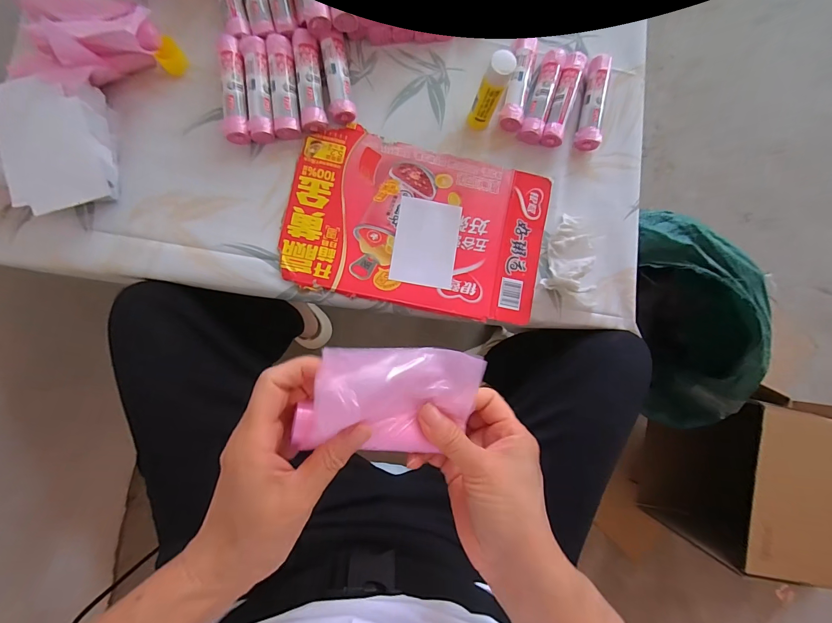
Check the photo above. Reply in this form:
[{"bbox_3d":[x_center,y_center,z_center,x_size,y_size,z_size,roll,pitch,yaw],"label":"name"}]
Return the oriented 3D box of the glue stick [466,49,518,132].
[{"bbox_3d":[0.087,-0.255,0.439,0.028,0.102,0.030,0,87,-6],"label":"glue stick"}]

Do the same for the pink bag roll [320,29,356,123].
[{"bbox_3d":[-0.097,-0.290,0.462,0.030,0.023,0.106,-9,88,-6],"label":"pink bag roll"}]

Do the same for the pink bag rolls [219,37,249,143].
[{"bbox_3d":[-0.218,-0.264,0.448,0.028,0.024,0.123,-7,88,-6],"label":"pink bag rolls"}]

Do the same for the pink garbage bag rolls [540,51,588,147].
[{"bbox_3d":[0.192,-0.279,0.490,0.028,0.025,0.126,18,85,-5],"label":"pink garbage bag rolls"}]

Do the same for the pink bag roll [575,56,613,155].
[{"bbox_3d":[0.236,-0.277,0.495,0.028,0.025,0.127,11,86,-5],"label":"pink bag roll"}]

